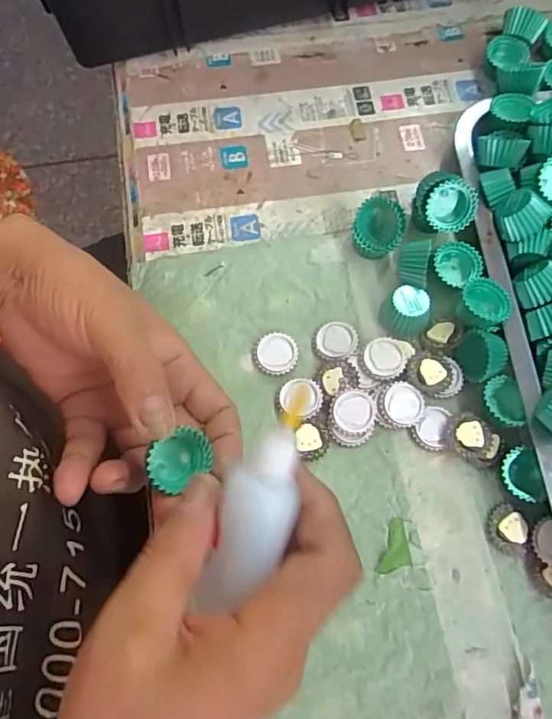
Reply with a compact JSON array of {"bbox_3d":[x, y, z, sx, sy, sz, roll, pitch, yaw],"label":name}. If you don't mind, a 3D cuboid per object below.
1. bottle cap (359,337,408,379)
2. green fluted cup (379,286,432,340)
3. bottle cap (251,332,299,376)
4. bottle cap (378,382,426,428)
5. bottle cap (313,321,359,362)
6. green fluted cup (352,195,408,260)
[{"bbox_3d":[0.067,-0.001,0.334,0.028,0.007,0.027,0,71,0],"label":"bottle cap"},{"bbox_3d":[0.084,-0.030,0.342,0.030,0.020,0.027,16,72,5],"label":"green fluted cup"},{"bbox_3d":[0.000,-0.004,0.339,0.028,0.007,0.027,0,71,0],"label":"bottle cap"},{"bbox_3d":[0.077,0.028,0.326,0.027,0.008,0.026,0,71,0],"label":"bottle cap"},{"bbox_3d":[0.038,-0.011,0.341,0.027,0.010,0.027,0,71,0],"label":"bottle cap"},{"bbox_3d":[0.069,-0.087,0.355,0.032,0.020,0.039,14,105,14],"label":"green fluted cup"}]

